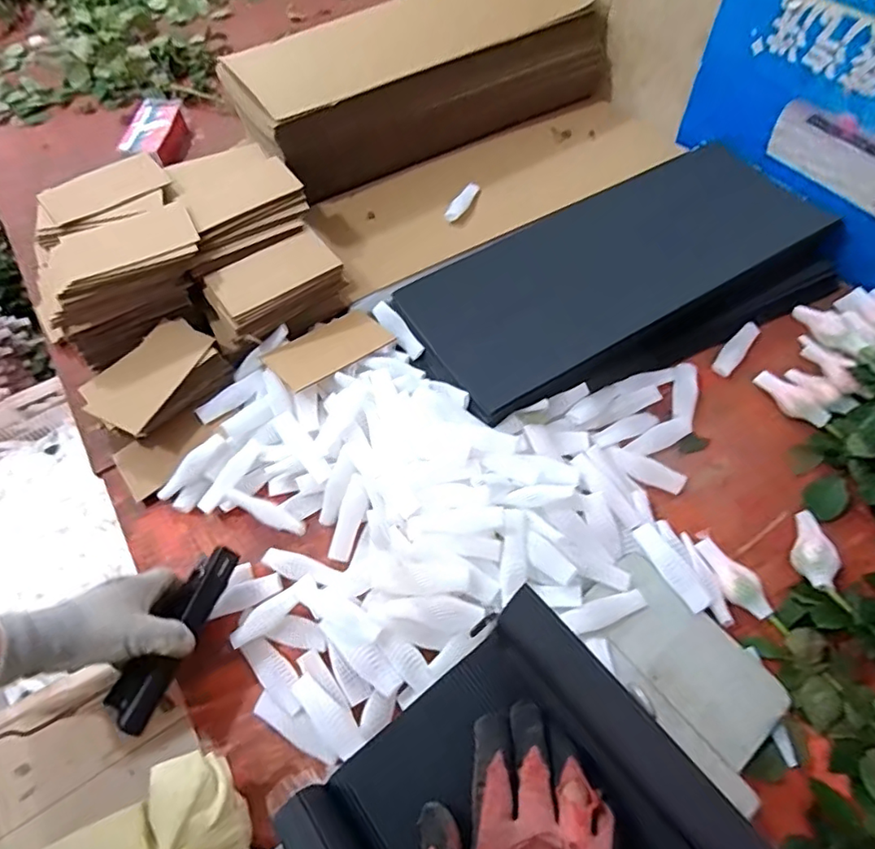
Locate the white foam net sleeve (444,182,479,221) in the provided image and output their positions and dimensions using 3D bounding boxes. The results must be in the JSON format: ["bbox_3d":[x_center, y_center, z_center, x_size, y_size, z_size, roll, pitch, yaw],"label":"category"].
[{"bbox_3d":[0.037,-0.322,0.786,0.024,0.007,0.093,21,62,14],"label":"white foam net sleeve"}]

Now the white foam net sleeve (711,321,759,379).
[{"bbox_3d":[0.364,-0.093,0.667,0.025,0.008,0.093,33,66,20],"label":"white foam net sleeve"}]

